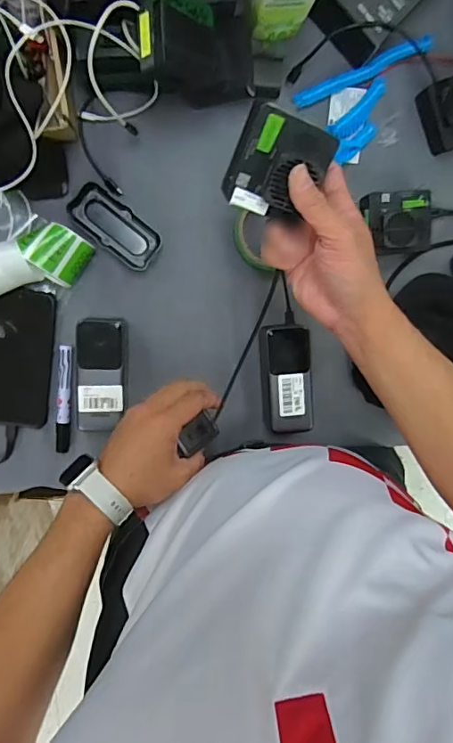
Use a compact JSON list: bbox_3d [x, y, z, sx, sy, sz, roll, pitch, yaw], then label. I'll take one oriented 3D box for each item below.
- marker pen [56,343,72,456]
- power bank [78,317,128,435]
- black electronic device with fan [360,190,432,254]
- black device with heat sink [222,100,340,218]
[{"bbox_3d":[-0.197,0.035,0.603,0.015,0.012,0.130,4,97,-6],"label":"marker pen"},{"bbox_3d":[-0.144,0.003,0.586,0.054,0.051,0.130,1,98,-6],"label":"power bank"},{"bbox_3d":[0.206,-0.179,0.602,0.080,0.041,0.073,-2,98,-5],"label":"black electronic device with fan"},{"bbox_3d":[0.040,-0.162,0.394,0.070,0.028,0.075,18,119,-12],"label":"black device with heat sink"}]

